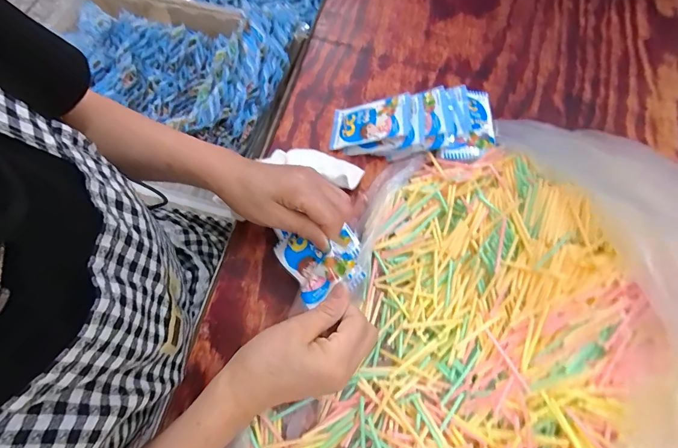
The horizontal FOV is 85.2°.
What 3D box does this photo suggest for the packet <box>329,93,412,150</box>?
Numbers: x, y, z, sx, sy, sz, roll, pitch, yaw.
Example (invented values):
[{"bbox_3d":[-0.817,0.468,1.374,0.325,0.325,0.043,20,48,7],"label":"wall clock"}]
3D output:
[{"bbox_3d":[0.038,-0.131,0.469,0.102,0.013,0.063,-7,64,22],"label":"packet"}]

